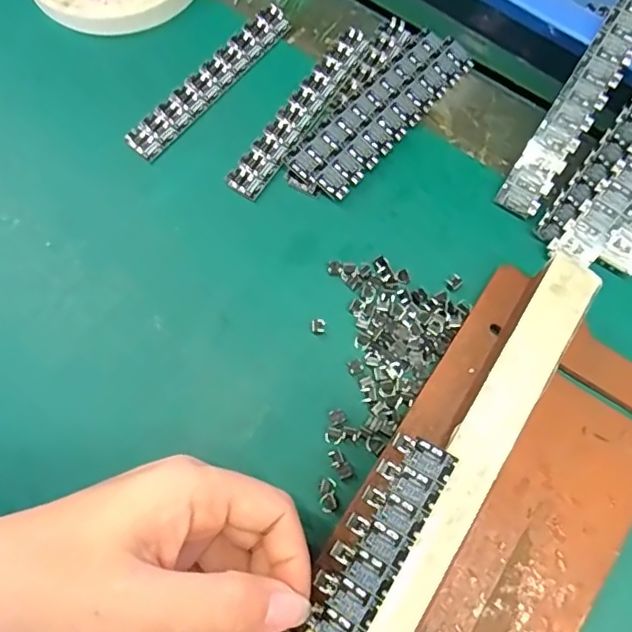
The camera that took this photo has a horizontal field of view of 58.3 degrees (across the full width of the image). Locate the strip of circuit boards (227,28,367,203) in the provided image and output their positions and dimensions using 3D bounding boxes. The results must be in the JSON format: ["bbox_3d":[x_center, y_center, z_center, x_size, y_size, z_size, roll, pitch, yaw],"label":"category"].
[{"bbox_3d":[-0.006,-0.106,0.289,0.020,0.004,0.110,33,77,9],"label":"strip of circuit boards"}]

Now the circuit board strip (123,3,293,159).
[{"bbox_3d":[-0.054,-0.124,0.296,0.018,0.005,0.110,39,78,11],"label":"circuit board strip"}]

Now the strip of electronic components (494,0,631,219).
[{"bbox_3d":[0.122,-0.097,0.263,0.020,0.004,0.109,33,100,10],"label":"strip of electronic components"}]

